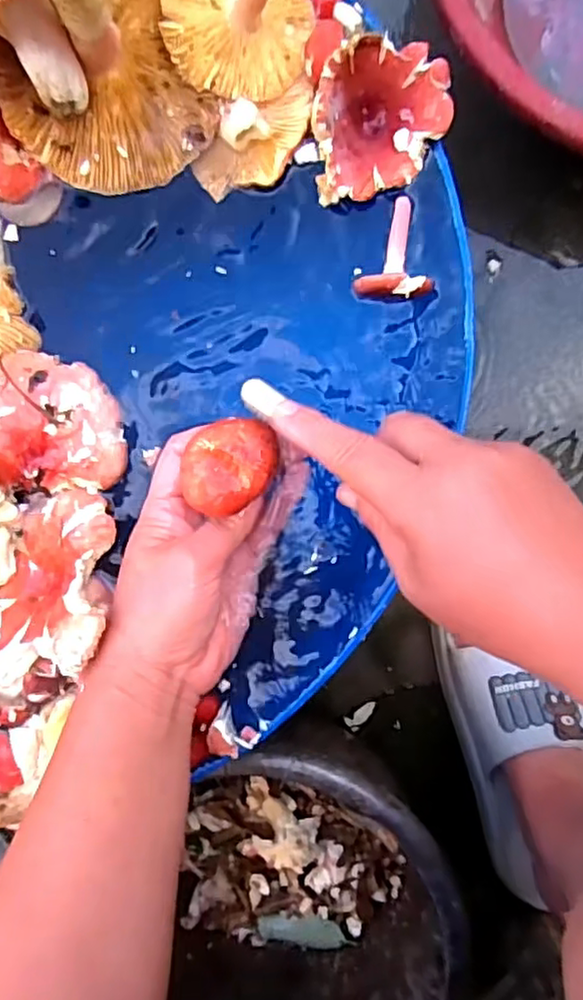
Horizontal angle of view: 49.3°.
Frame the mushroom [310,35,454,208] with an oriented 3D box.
[{"bbox_3d":[0.046,-0.192,0.322,0.066,0.029,0.066,0,95,5],"label":"mushroom"}]

